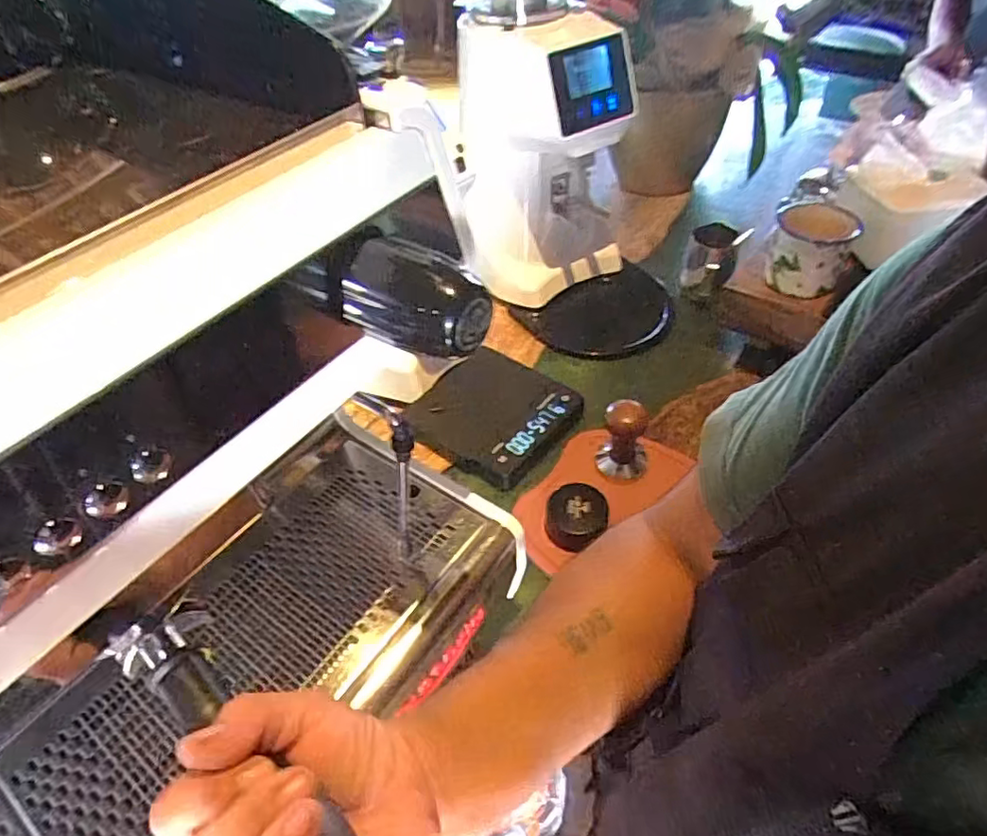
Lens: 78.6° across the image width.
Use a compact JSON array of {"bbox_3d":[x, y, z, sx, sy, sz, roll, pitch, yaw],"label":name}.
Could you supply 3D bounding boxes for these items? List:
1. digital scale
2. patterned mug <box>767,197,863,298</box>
[{"bbox_3d":[0.003,-0.009,0.728,0.168,0.033,0.167,26,54,26],"label":"digital scale"},{"bbox_3d":[0.376,-0.199,0.716,0.087,0.074,0.082,10,49,14],"label":"patterned mug"}]

